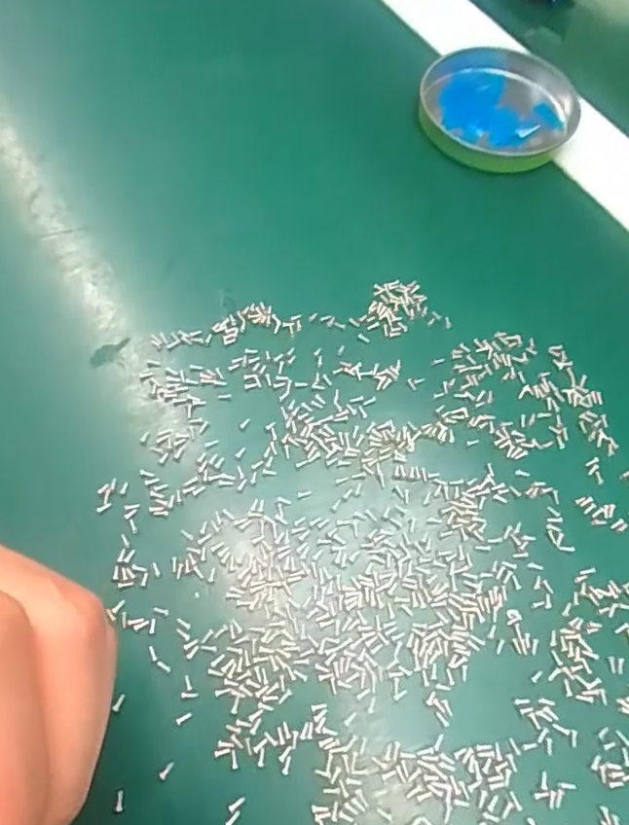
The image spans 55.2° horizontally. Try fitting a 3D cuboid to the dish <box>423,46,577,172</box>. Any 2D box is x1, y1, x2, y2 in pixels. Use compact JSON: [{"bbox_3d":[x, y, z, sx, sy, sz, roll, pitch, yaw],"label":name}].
[{"bbox_3d":[0.080,-0.132,0.259,0.066,0.012,0.055,4,64,-2],"label":"dish"}]

